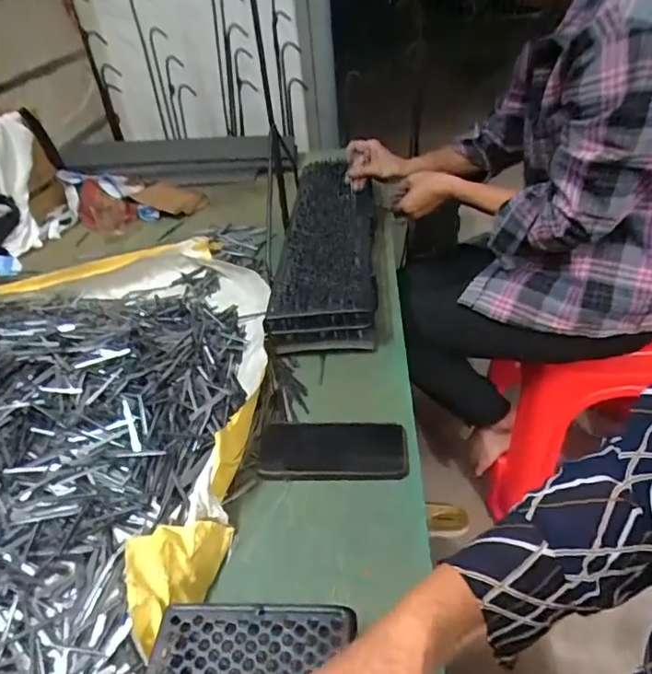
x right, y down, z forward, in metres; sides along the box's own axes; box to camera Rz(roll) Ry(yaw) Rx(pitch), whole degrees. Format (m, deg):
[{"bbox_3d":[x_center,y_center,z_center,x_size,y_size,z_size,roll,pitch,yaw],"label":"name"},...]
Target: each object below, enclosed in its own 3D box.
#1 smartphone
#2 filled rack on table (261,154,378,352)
[{"bbox_3d":[0.008,0.127,0.605,0.166,0.009,0.080,-2,37,7],"label":"smartphone"},{"bbox_3d":[0.007,-0.189,0.951,0.153,0.077,0.586,-3,37,5],"label":"filled rack on table"}]

